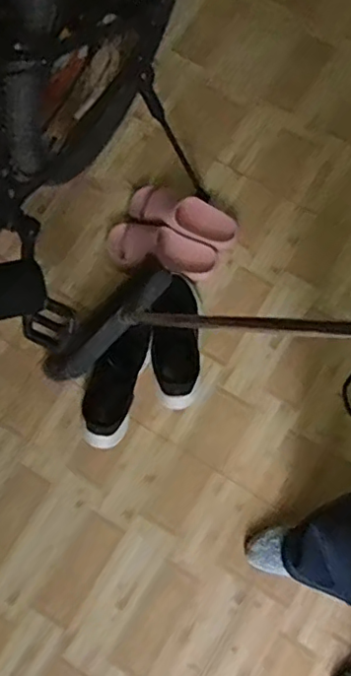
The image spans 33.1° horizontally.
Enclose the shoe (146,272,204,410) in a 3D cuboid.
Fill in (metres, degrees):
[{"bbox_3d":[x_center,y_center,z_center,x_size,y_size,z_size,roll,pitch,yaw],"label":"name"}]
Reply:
[{"bbox_3d":[0.003,0.000,1.188,0.097,0.094,0.273,-3,77,0],"label":"shoe"}]

